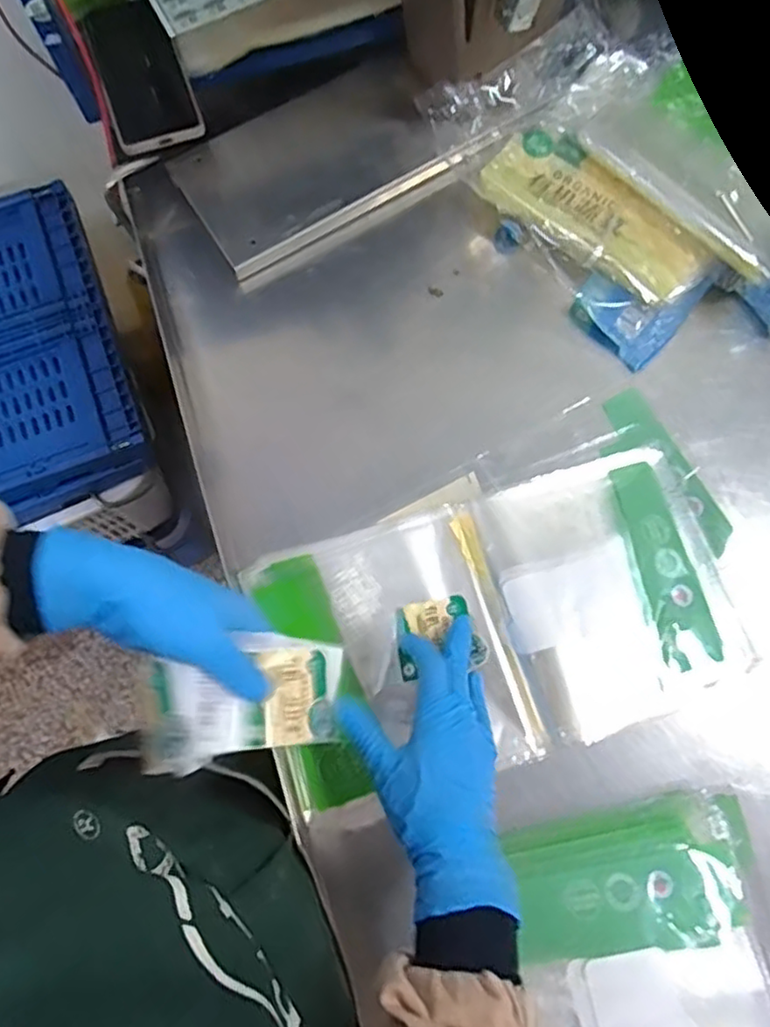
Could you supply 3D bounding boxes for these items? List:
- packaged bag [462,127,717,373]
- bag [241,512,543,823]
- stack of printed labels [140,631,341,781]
[{"bbox_3d":[0.196,-0.262,0.626,0.118,0.048,0.242,-40,79,-9],"label":"packaged bag"},{"bbox_3d":[0.005,0.115,0.529,0.193,0.015,0.208,-17,77,-4],"label":"bag"},{"bbox_3d":[-0.086,0.118,0.426,0.142,0.019,0.070,1,74,-40],"label":"stack of printed labels"}]

